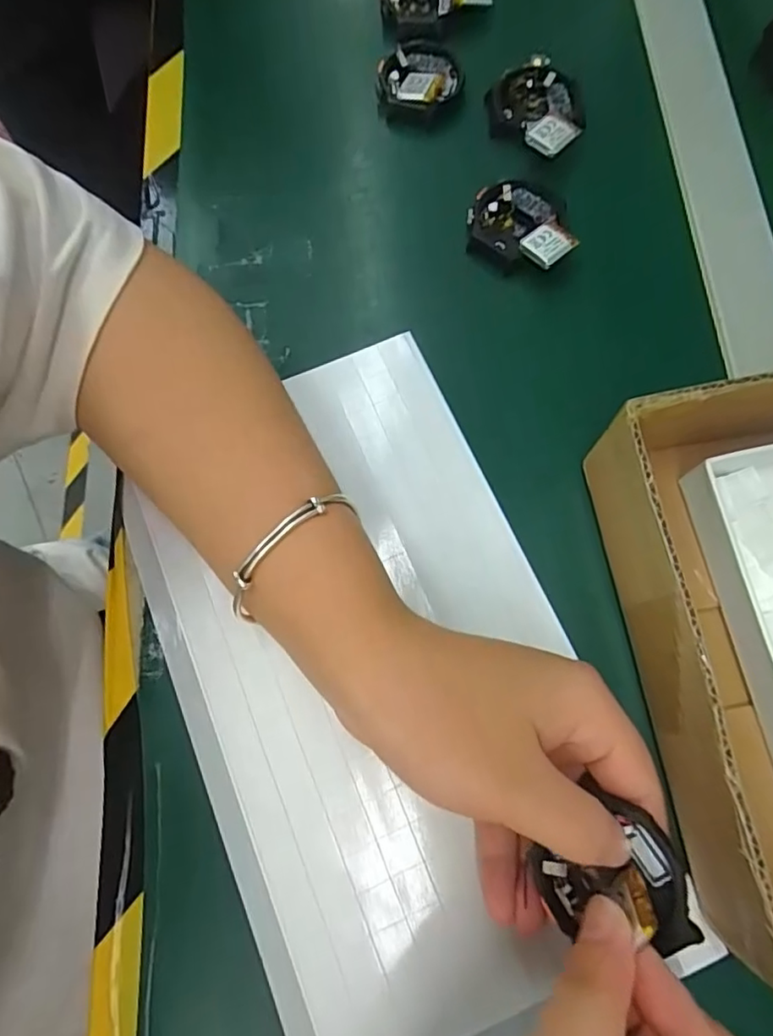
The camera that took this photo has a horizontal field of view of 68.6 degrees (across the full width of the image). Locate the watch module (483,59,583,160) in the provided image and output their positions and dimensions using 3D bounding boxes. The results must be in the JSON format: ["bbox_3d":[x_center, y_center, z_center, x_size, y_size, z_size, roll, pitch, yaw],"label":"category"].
[{"bbox_3d":[0.083,-0.228,0.316,0.053,0.014,0.061,11,74,4],"label":"watch module"}]

